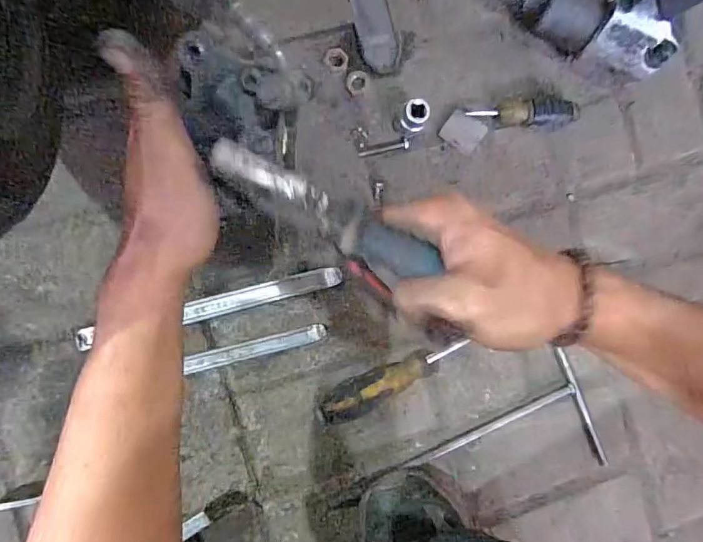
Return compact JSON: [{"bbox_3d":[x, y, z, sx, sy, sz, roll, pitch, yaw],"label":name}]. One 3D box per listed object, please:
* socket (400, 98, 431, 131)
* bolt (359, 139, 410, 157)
[{"bbox_3d":[0.064,-0.161,0.505,0.025,0.048,0.028,25,85,-8],"label":"socket"},{"bbox_3d":[0.036,-0.134,0.521,0.056,0.007,0.009,-13,91,-9],"label":"bolt"}]

